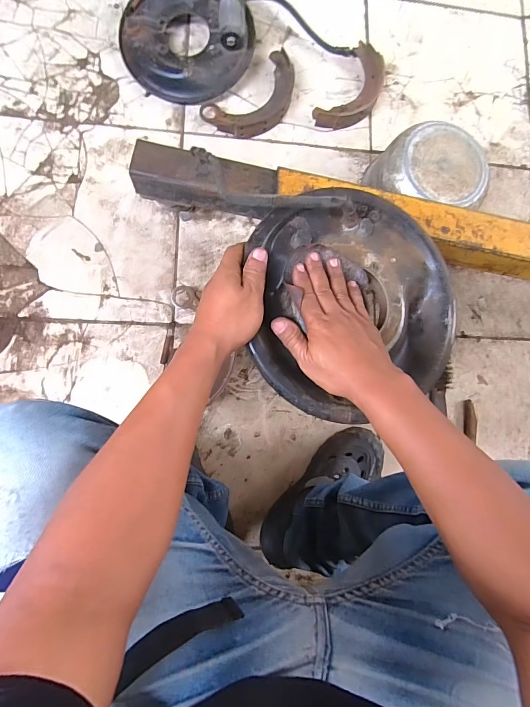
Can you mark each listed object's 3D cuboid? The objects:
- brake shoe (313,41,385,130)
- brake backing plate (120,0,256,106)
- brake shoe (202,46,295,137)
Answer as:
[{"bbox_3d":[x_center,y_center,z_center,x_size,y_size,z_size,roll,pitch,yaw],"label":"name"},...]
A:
[{"bbox_3d":[0.194,-0.569,0.813,0.103,0.033,0.217,34,82,-3],"label":"brake shoe"},{"bbox_3d":[-0.161,-0.640,0.753,0.252,0.081,0.230,1,84,-7],"label":"brake backing plate"},{"bbox_3d":[-0.016,-0.528,0.779,0.218,0.031,0.117,-42,90,-9],"label":"brake shoe"}]

